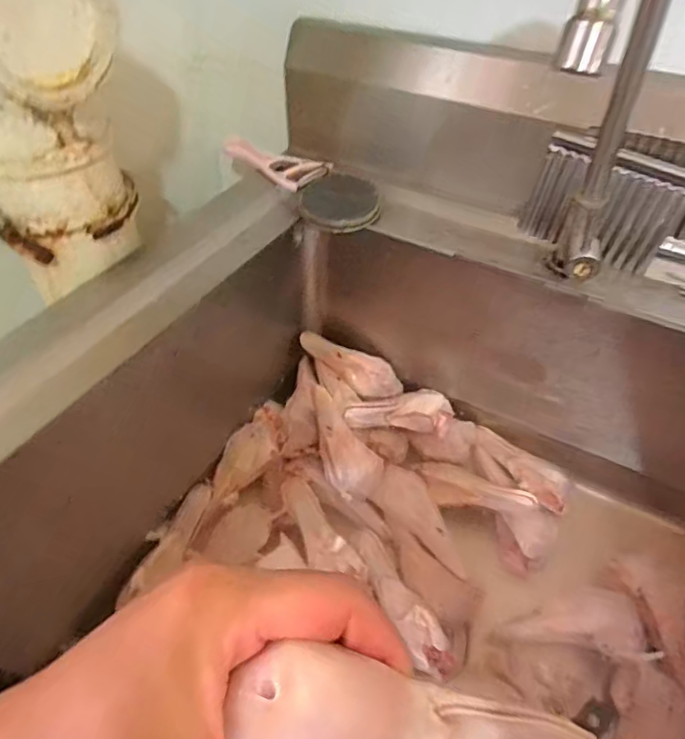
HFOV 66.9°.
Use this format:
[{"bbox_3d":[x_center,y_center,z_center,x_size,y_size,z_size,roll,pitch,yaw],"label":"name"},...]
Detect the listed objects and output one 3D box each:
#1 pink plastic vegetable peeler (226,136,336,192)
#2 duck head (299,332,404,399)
[{"bbox_3d":[-0.075,-0.229,0.573,0.128,0.022,0.057,32,53,26],"label":"pink plastic vegetable peeler"},{"bbox_3d":[0.010,-0.005,0.623,0.133,0.031,0.037,29,49,-1],"label":"duck head"}]

